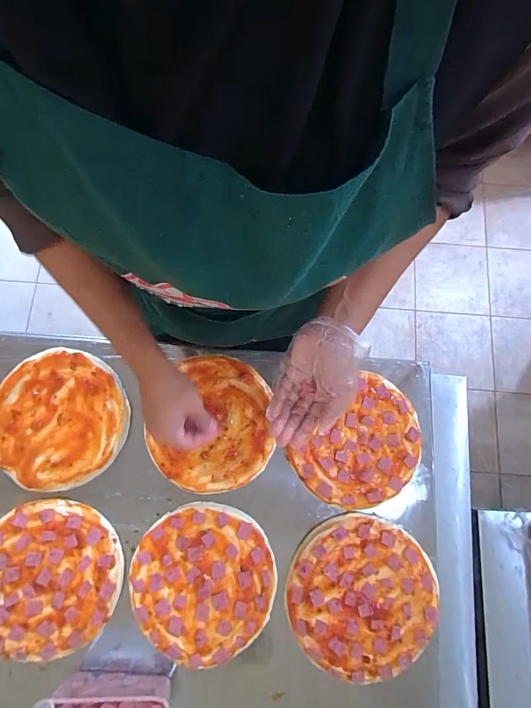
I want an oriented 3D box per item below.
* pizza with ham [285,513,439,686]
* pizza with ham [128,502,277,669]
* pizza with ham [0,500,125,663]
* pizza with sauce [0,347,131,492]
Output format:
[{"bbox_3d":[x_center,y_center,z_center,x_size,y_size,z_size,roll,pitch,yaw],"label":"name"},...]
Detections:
[{"bbox_3d":[0.131,0.332,0.480,0.191,0.012,0.197,29,80,4],"label":"pizza with ham"},{"bbox_3d":[-0.086,0.315,0.486,0.191,0.012,0.193,0,79,-1],"label":"pizza with ham"},{"bbox_3d":[-0.303,0.310,0.490,0.196,0.029,0.188,0,79,-1],"label":"pizza with ham"},{"bbox_3d":[-0.310,0.094,0.527,0.190,0.017,0.202,0,79,-1],"label":"pizza with sauce"}]

